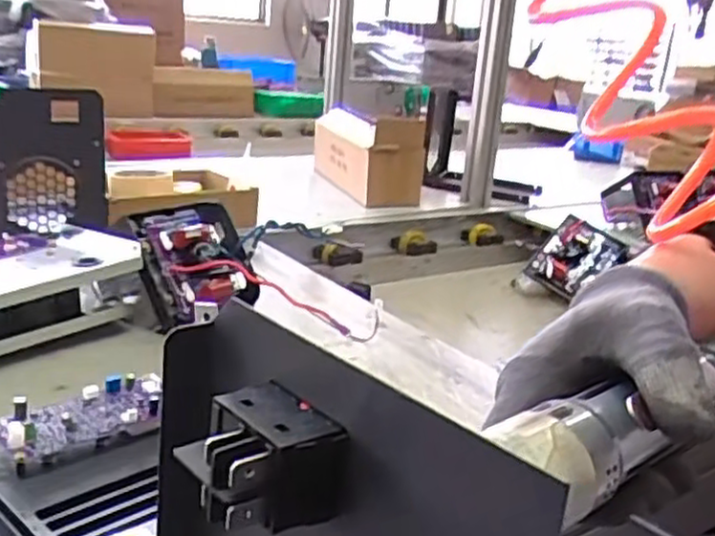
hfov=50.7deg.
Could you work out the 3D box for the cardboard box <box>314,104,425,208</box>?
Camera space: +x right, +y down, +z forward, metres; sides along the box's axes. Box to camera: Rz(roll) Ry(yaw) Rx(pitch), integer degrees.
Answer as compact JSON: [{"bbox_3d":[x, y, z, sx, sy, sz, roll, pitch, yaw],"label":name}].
[{"bbox_3d":[0.014,-0.200,1.338,0.108,0.138,0.273,-2,19,-22],"label":"cardboard box"}]

